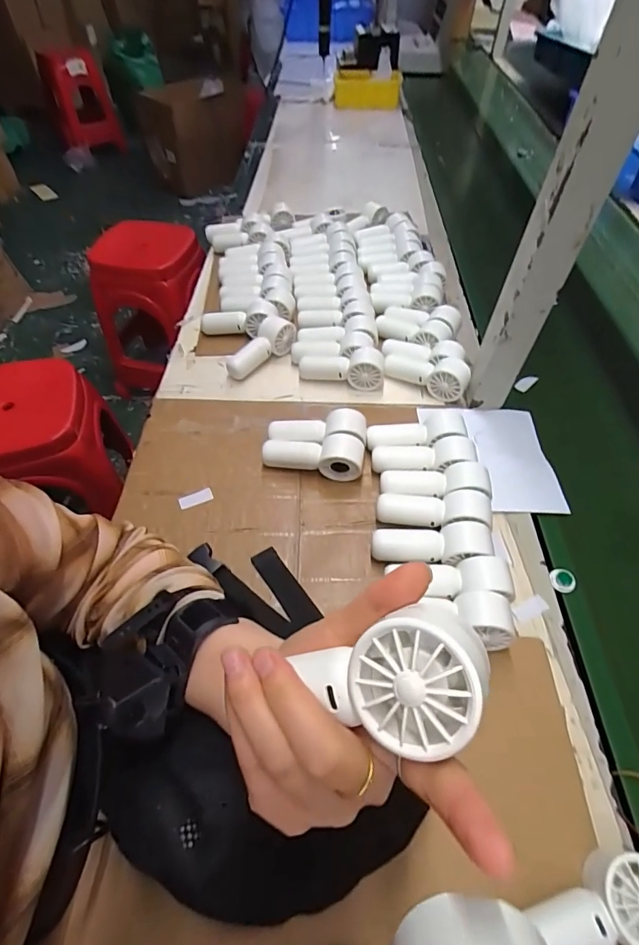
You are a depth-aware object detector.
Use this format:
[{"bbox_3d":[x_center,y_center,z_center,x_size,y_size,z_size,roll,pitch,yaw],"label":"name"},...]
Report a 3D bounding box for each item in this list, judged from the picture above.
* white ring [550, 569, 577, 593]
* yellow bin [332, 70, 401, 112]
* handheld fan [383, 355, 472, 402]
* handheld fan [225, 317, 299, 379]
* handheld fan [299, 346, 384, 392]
[{"bbox_3d":[0.240,0.107,0.429,0.022,0.009,0.024,1,54,-1],"label":"white ring"},{"bbox_3d":[0.150,-1.186,1.353,0.209,0.070,0.118,4,54,1],"label":"yellow bin"},{"bbox_3d":[0.138,-0.128,0.565,0.108,0.045,0.033,23,57,15],"label":"handheld fan"},{"bbox_3d":[-0.081,-0.168,0.599,0.110,0.043,0.042,-43,62,-13],"label":"handheld fan"},{"bbox_3d":[0.029,-0.139,0.572,0.108,0.041,0.040,3,54,1],"label":"handheld fan"}]

